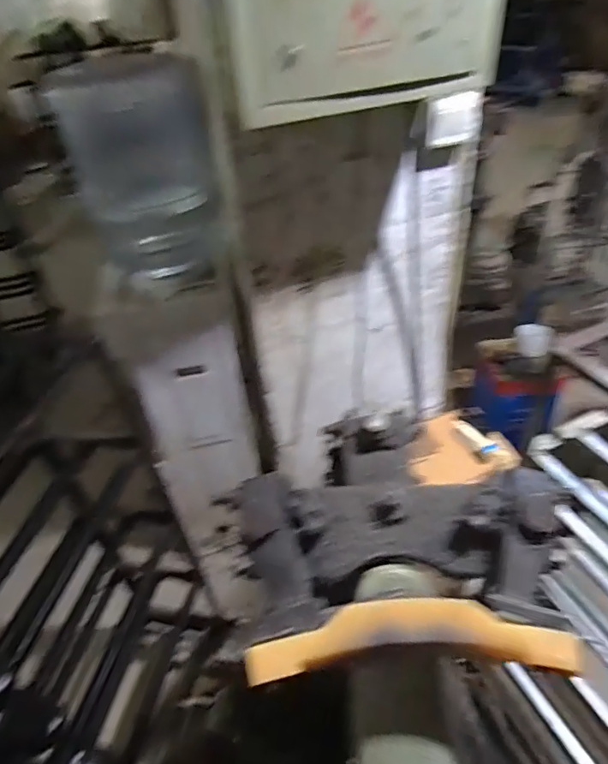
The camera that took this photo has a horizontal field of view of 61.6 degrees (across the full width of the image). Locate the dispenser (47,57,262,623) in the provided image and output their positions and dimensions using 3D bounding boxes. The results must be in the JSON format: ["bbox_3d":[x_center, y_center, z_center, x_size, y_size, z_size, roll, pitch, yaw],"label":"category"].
[{"bbox_3d":[-0.274,0.030,1.253,0.299,1.334,0.272,-10,40,-7],"label":"dispenser"}]

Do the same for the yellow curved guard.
[{"bbox_3d":[0.068,0.161,0.323,0.202,0.010,0.042,-2,65,-2],"label":"yellow curved guard"}]

